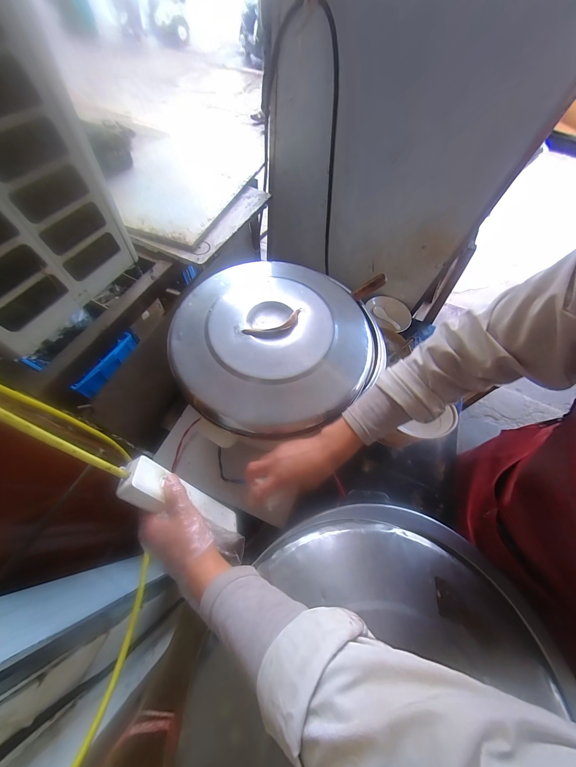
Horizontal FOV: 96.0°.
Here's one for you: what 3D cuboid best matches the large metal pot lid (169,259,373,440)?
[{"bbox_3d":[-0.029,-0.094,0.527,0.385,0.069,0.388,1,63,-2],"label":"large metal pot lid"}]

